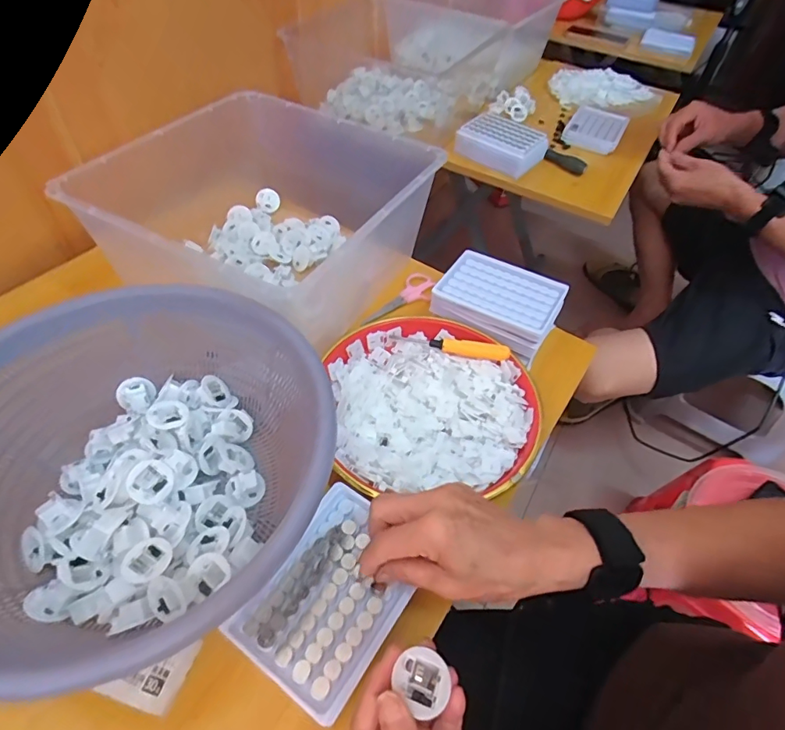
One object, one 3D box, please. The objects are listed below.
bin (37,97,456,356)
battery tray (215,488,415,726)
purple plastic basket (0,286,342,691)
[{"bbox_3d":[-0.145,-0.166,0.568,0.298,0.158,0.301,24,54,15],"label":"bin"},{"bbox_3d":[-0.041,0.158,0.338,0.093,0.011,0.128,29,56,19],"label":"battery tray"},{"bbox_3d":[-0.184,0.076,0.360,0.270,0.106,0.283,2,51,-2],"label":"purple plastic basket"}]

